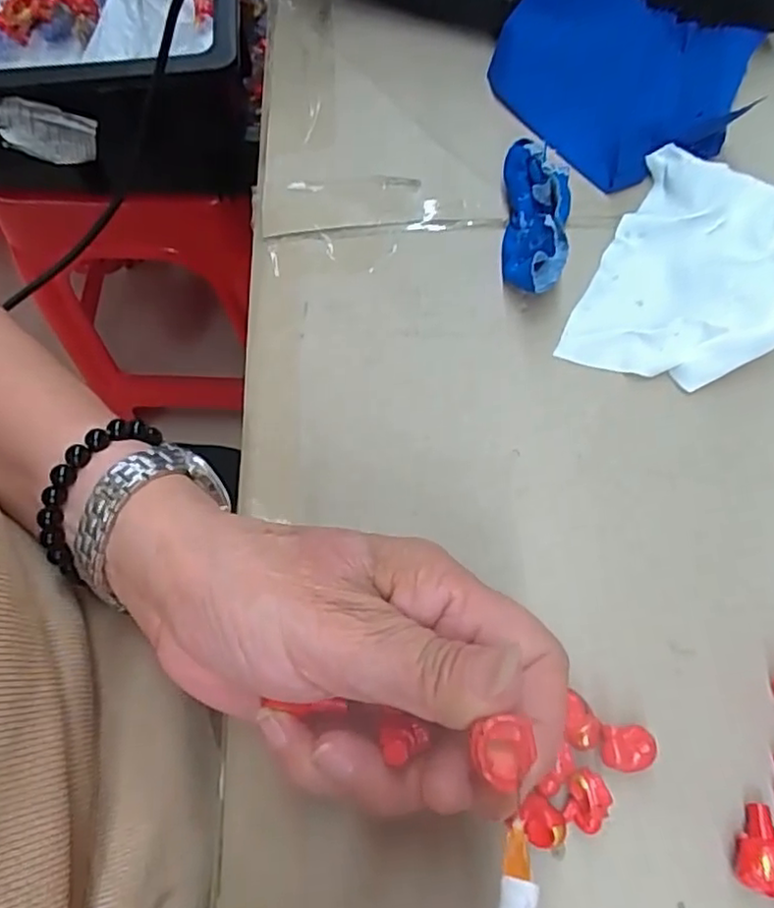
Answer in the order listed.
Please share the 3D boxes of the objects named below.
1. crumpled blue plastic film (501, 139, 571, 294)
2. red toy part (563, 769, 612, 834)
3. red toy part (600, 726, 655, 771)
[{"bbox_3d":[0.066,-0.106,0.283,0.030,0.032,0.074,8,71,5],"label":"crumpled blue plastic film"},{"bbox_3d":[0.066,0.116,0.215,0.013,0.015,0.018,18,72,8],"label":"red toy part"},{"bbox_3d":[0.082,0.101,0.222,0.019,0.014,0.014,2,70,3],"label":"red toy part"}]

